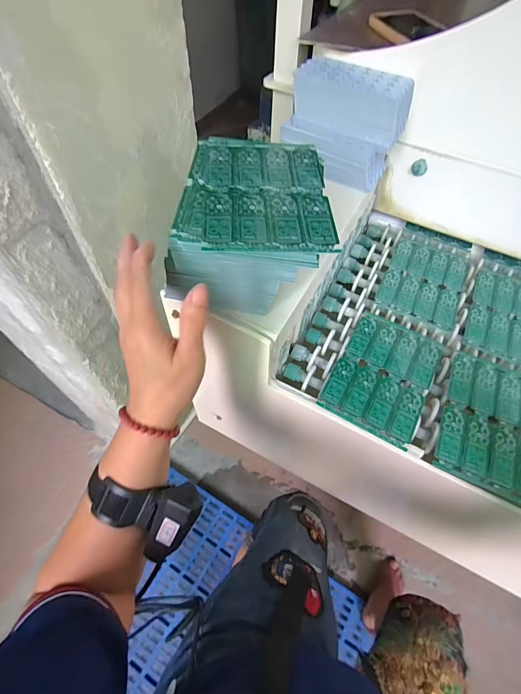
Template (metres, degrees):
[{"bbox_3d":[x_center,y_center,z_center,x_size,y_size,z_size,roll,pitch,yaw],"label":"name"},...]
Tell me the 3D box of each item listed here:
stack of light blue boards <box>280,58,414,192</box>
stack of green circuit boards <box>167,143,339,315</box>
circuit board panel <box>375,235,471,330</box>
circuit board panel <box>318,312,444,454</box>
[{"bbox_3d":[0.122,-0.327,0.518,0.163,0.118,0.088,24,59,14],"label":"stack of light blue boards"},{"bbox_3d":[-0.012,-0.127,0.380,0.151,0.101,0.175,1,56,-1],"label":"stack of green circuit boards"},{"bbox_3d":[0.274,-0.119,0.580,0.123,0.010,0.194,23,58,13],"label":"circuit board panel"},{"bbox_3d":[0.165,0.035,0.469,0.121,0.008,0.174,28,60,16],"label":"circuit board panel"}]

